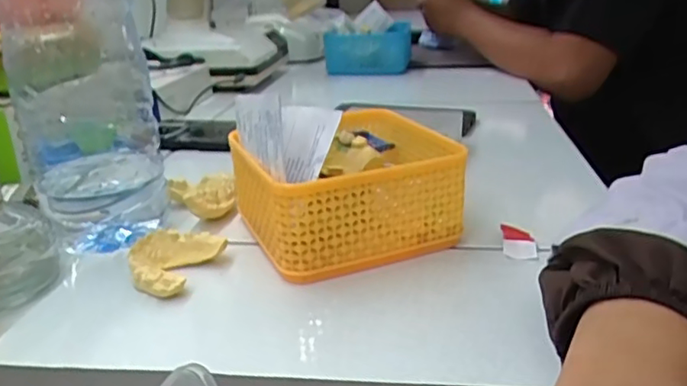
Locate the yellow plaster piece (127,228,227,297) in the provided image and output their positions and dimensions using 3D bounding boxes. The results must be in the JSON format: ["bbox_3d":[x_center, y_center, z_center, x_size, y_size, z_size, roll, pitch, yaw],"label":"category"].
[{"bbox_3d":[-0.107,0.041,0.366,0.048,0.021,0.052,-1,22,1],"label":"yellow plaster piece"}]

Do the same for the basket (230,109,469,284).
[{"bbox_3d":[0.000,-0.006,0.413,0.133,0.065,0.135,-10,24,-20],"label":"basket"}]

